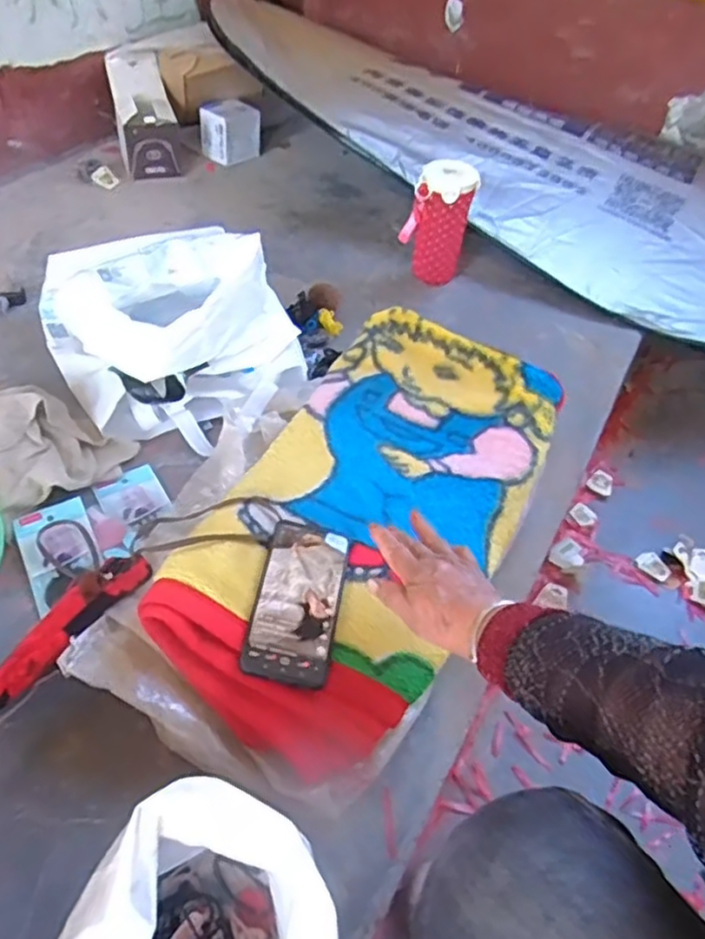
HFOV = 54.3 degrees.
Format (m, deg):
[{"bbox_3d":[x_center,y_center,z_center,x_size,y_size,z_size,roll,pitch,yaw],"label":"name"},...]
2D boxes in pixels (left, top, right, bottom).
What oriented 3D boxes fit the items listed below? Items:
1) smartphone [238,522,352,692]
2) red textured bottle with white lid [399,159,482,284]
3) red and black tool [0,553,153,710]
[{"bbox_3d":[-0.050,0.118,0.642,0.075,0.010,0.164,10,46,2],"label":"smartphone"},{"bbox_3d":[0.145,-0.421,1.181,0.110,0.191,0.068,16,47,8],"label":"red textured bottle with white lid"},{"bbox_3d":[-0.254,0.139,0.607,0.045,0.013,0.176,25,49,16],"label":"red and black tool"}]

